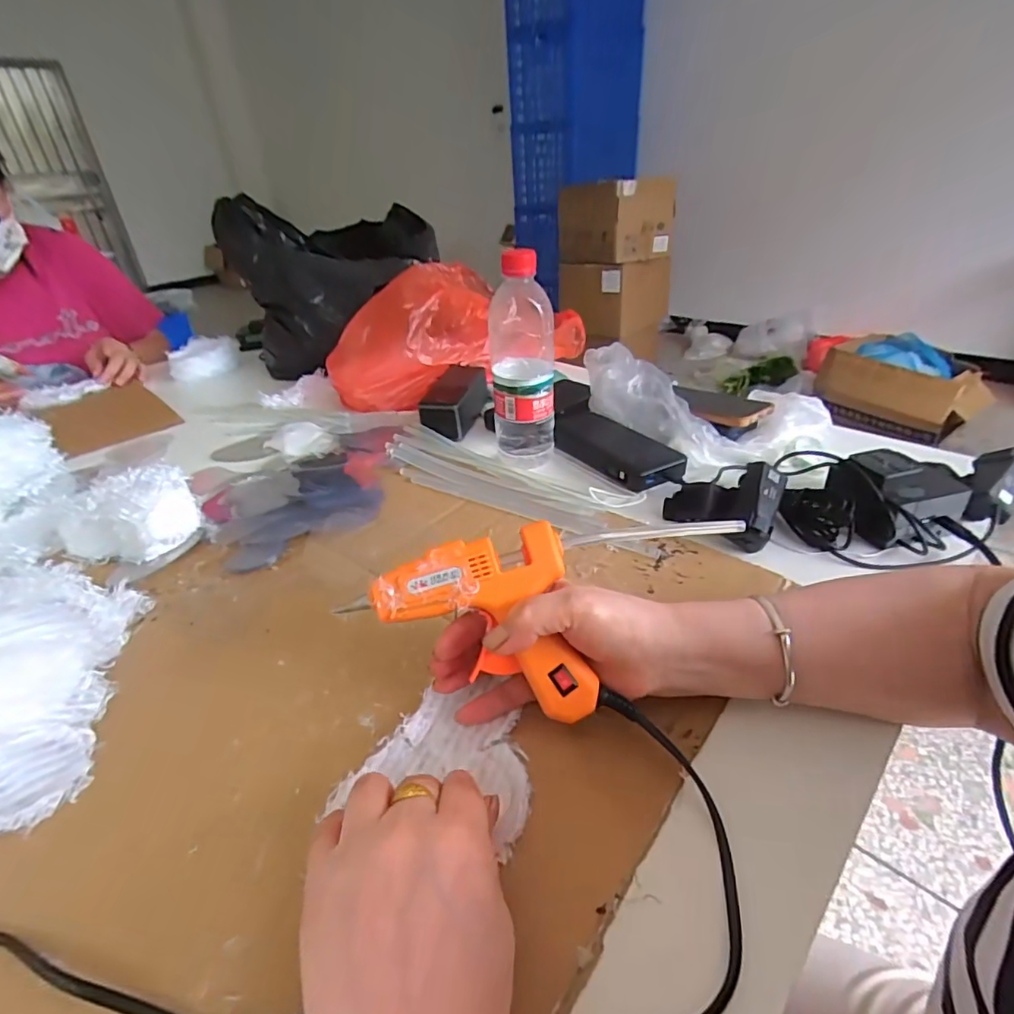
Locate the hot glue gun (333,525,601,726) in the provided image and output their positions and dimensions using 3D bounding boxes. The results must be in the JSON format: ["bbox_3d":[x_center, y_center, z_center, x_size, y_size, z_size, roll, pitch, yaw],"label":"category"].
[{"bbox_3d":[-0.014,0.074,0.313,0.110,0.109,0.029,-12,-10,-7],"label":"hot glue gun"}]

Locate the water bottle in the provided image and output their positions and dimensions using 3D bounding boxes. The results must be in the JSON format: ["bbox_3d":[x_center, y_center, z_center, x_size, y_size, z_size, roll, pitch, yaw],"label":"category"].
[{"bbox_3d":[0.016,-0.143,0.556,0.066,0.207,0.055,-3,33,2],"label":"water bottle"}]

